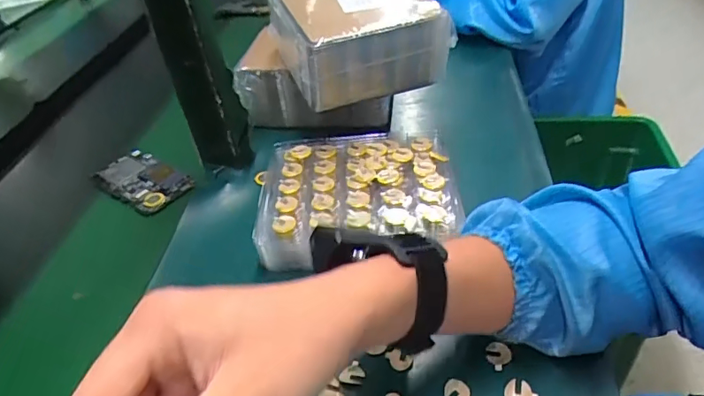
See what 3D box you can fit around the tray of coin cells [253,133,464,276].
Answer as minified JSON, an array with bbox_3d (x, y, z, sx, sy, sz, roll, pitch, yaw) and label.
[{"bbox_3d":[0.004,-0.005,0.467,0.173,0.037,0.144,-6,41,6],"label":"tray of coin cells"}]

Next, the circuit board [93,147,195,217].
[{"bbox_3d":[-0.238,-0.021,0.570,0.120,0.014,0.064,23,52,33],"label":"circuit board"}]

